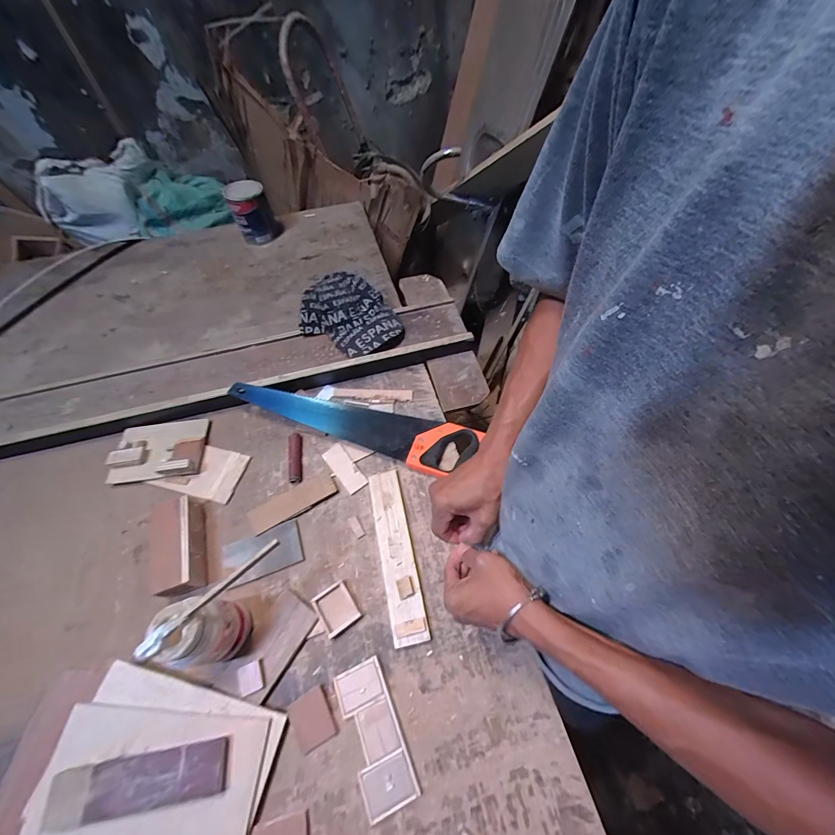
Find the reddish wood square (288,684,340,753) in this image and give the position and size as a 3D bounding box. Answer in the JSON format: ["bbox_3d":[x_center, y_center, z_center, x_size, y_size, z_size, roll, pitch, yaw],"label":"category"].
[{"bbox_3d":[-0.142,0.407,0.474,0.051,0.004,0.060,-29,61,-14],"label":"reddish wood square"}]

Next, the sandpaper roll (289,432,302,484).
[{"bbox_3d":[-0.235,0.075,0.673,0.021,0.027,0.101,-10,58,-2],"label":"sandpaper roll"}]

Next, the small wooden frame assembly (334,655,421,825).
[{"bbox_3d":[-0.057,0.416,0.465,0.065,0.012,0.153,-22,59,-10],"label":"small wooden frame assembly"}]

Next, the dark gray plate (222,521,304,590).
[{"bbox_3d":[-0.261,0.229,0.591,0.125,0.013,0.076,-18,54,-12],"label":"dark gray plate"}]

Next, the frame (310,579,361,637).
[{"bbox_3d":[-0.124,0.293,0.542,0.053,0.018,0.063,-32,61,-16],"label":"frame"}]

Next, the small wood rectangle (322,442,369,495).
[{"bbox_3d":[-0.138,0.096,0.661,0.040,0.015,0.101,-34,62,-17],"label":"small wood rectangle"}]

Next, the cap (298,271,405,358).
[{"bbox_3d":[-0.145,-0.237,0.796,0.243,0.075,0.172,27,65,18],"label":"cap"}]

